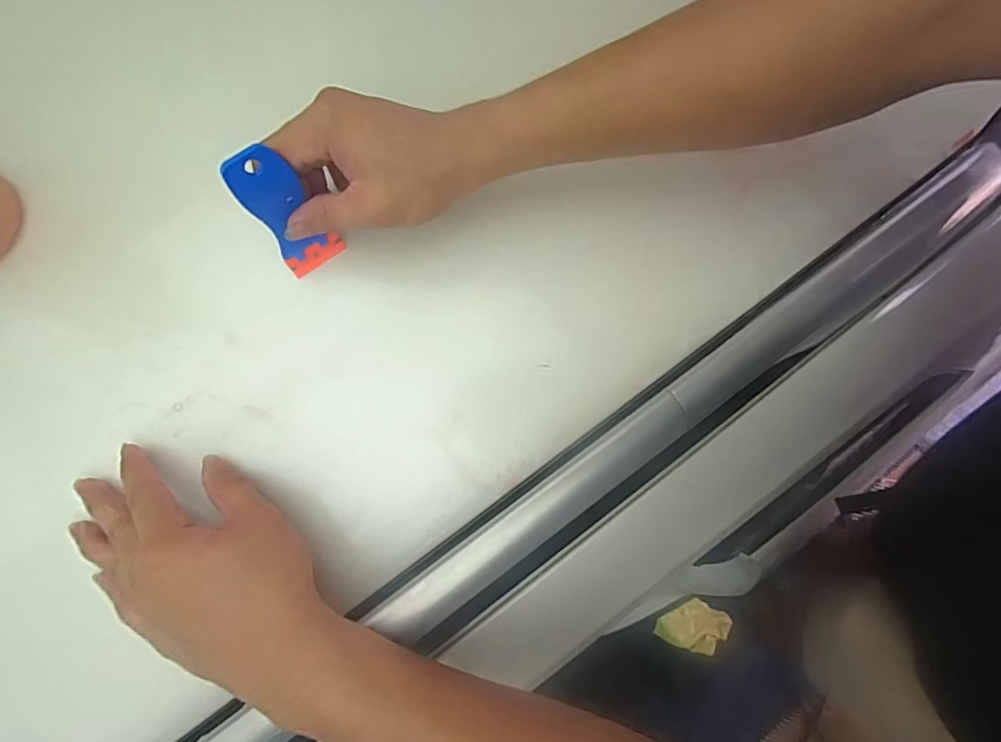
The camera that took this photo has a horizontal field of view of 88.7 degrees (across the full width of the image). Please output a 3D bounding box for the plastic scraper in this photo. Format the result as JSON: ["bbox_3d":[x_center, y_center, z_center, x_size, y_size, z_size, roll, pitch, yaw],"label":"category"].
[{"bbox_3d":[-0.133,-0.097,0.320,0.037,0.094,0.007,-32,64,-6],"label":"plastic scraper"}]

